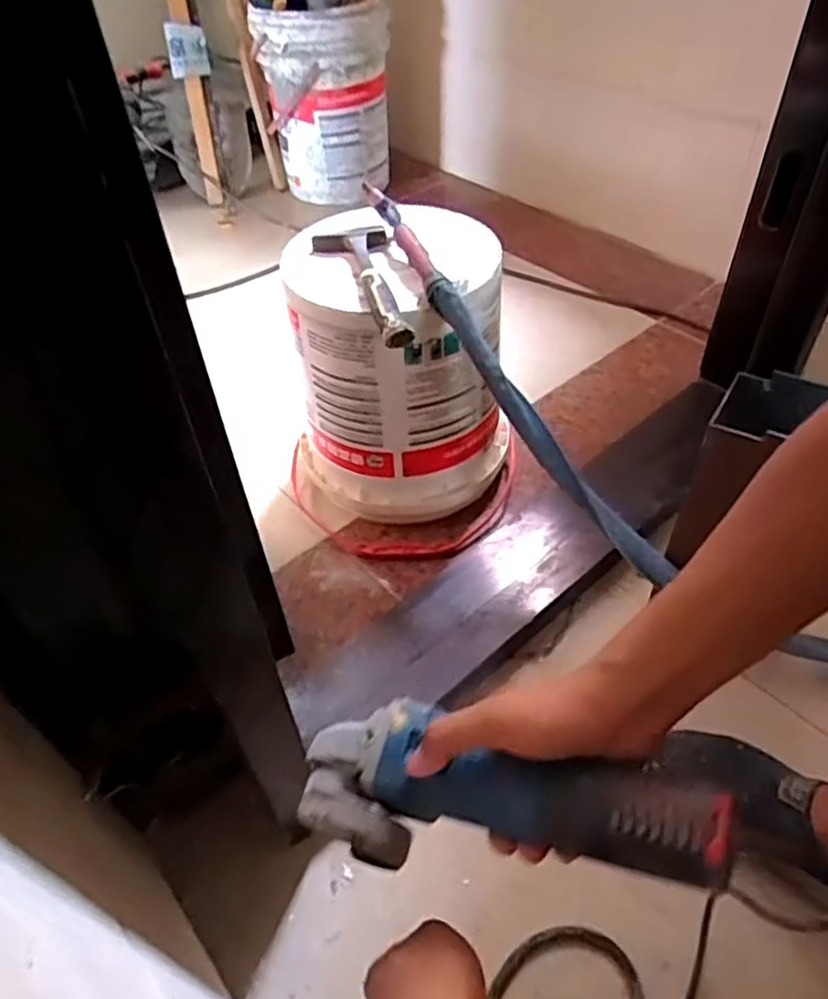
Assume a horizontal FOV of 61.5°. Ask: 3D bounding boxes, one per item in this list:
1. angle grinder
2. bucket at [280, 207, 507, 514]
[{"bbox_3d":[0.047,0.182,0.429,0.271,0.066,0.090,-2,44,25],"label":"angle grinder"},{"bbox_3d":[-0.017,-0.178,0.975,0.268,0.341,0.272,-1,47,1],"label":"bucket"}]

